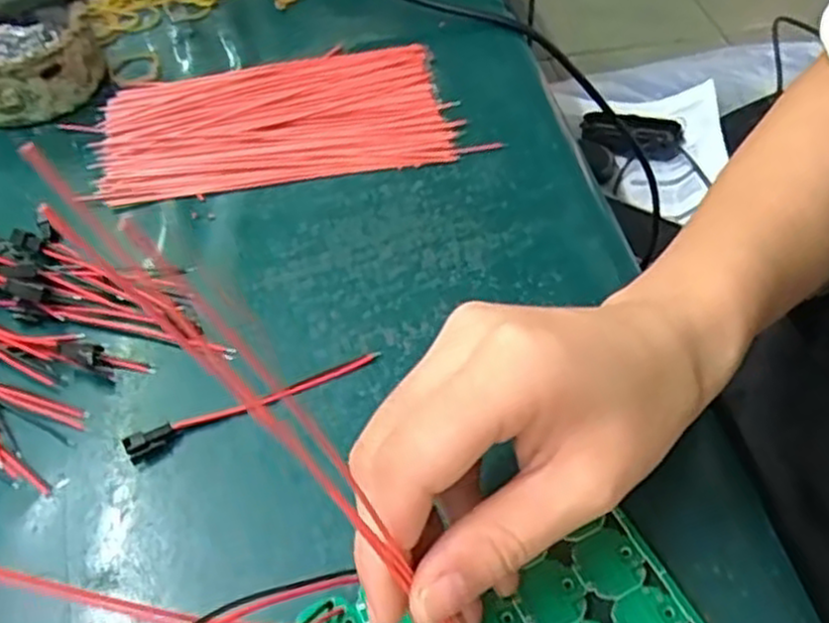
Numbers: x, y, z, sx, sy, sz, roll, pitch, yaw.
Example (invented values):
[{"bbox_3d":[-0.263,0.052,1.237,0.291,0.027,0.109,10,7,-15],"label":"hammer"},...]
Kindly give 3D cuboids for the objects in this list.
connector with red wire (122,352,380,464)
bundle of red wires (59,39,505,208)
[{"bbox_3d":[-0.062,0.034,0.301,0.101,0.009,0.009,-22,53,-13],"label":"connector with red wire"},{"bbox_3d":[-0.075,-0.102,0.404,0.187,0.013,0.095,-10,51,-4],"label":"bundle of red wires"}]

